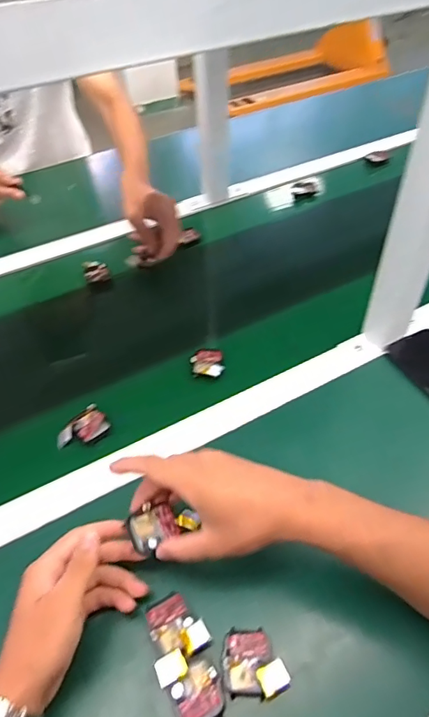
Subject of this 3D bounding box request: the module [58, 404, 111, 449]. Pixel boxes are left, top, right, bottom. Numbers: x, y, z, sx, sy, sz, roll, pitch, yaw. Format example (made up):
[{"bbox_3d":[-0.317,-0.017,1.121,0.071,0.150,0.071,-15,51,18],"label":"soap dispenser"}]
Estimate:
[{"bbox_3d":[-0.149,0.084,0.544,0.039,0.016,0.059,29,55,25],"label":"module"}]

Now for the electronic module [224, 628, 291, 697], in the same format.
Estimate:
[{"bbox_3d":[0.033,0.244,0.383,0.049,0.016,0.047,-3,48,0],"label":"electronic module"}]

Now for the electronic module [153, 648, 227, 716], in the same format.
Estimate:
[{"bbox_3d":[-0.018,0.259,0.376,0.041,0.015,0.054,-22,51,-17],"label":"electronic module"}]

